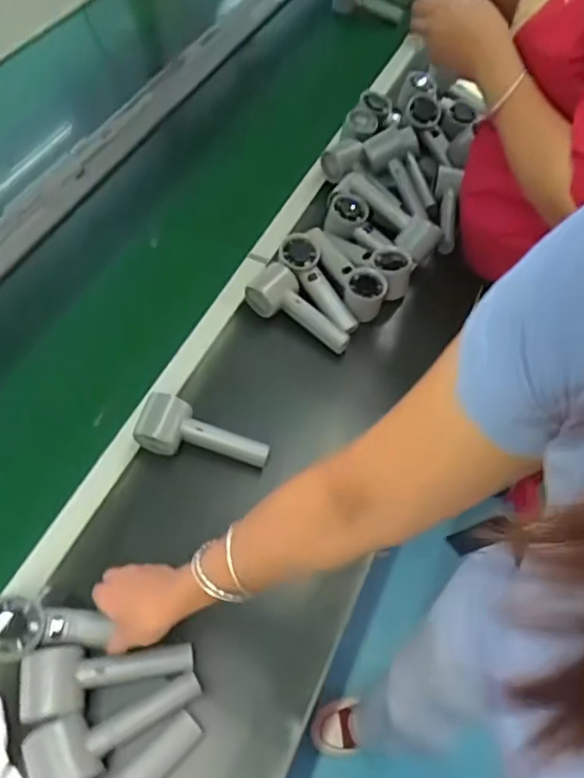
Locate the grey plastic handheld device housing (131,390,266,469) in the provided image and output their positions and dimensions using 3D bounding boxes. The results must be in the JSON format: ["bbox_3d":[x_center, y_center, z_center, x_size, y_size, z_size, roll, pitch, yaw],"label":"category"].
[{"bbox_3d":[-0.105,0.057,0.702,0.155,0.052,0.050,19,57,-9],"label":"grey plastic handheld device housing"}]

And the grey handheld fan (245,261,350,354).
[{"bbox_3d":[0.013,-0.109,0.818,0.158,0.051,0.055,36,62,4],"label":"grey handheld fan"}]

